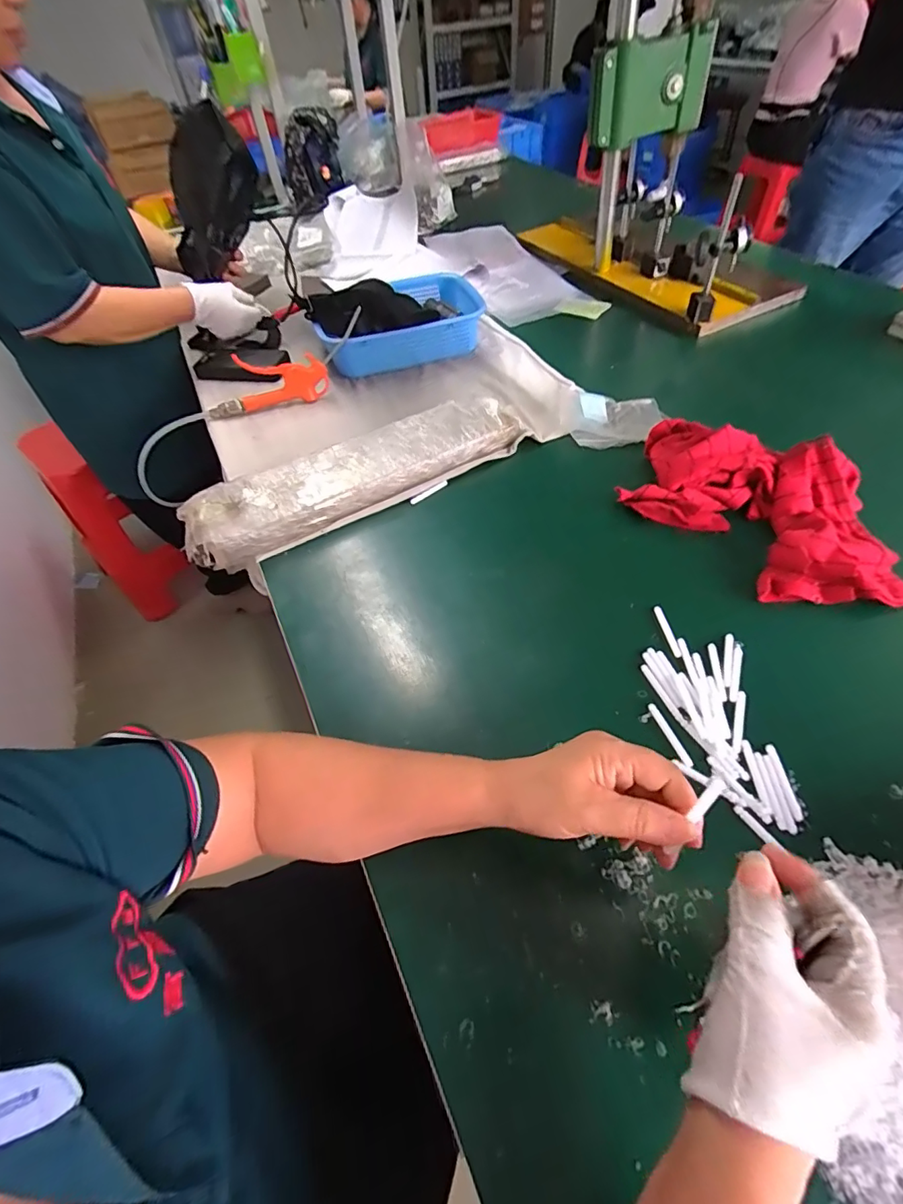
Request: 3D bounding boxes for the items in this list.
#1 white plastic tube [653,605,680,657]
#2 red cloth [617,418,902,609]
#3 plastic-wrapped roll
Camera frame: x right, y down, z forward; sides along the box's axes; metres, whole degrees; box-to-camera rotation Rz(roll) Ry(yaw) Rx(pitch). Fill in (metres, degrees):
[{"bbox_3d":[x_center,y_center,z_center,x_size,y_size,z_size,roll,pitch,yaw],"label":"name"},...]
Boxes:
[{"bbox_3d":[0.216,0.028,0.494,0.007,0.004,0.059,-8,52,0],"label":"white plastic tube"},{"bbox_3d":[0.345,-0.105,0.551,0.309,0.052,0.205,28,60,24],"label":"red cloth"},{"bbox_3d":[-0.122,-0.169,0.644,0.443,0.052,0.102,-28,55,-15],"label":"plastic-wrapped roll"}]

